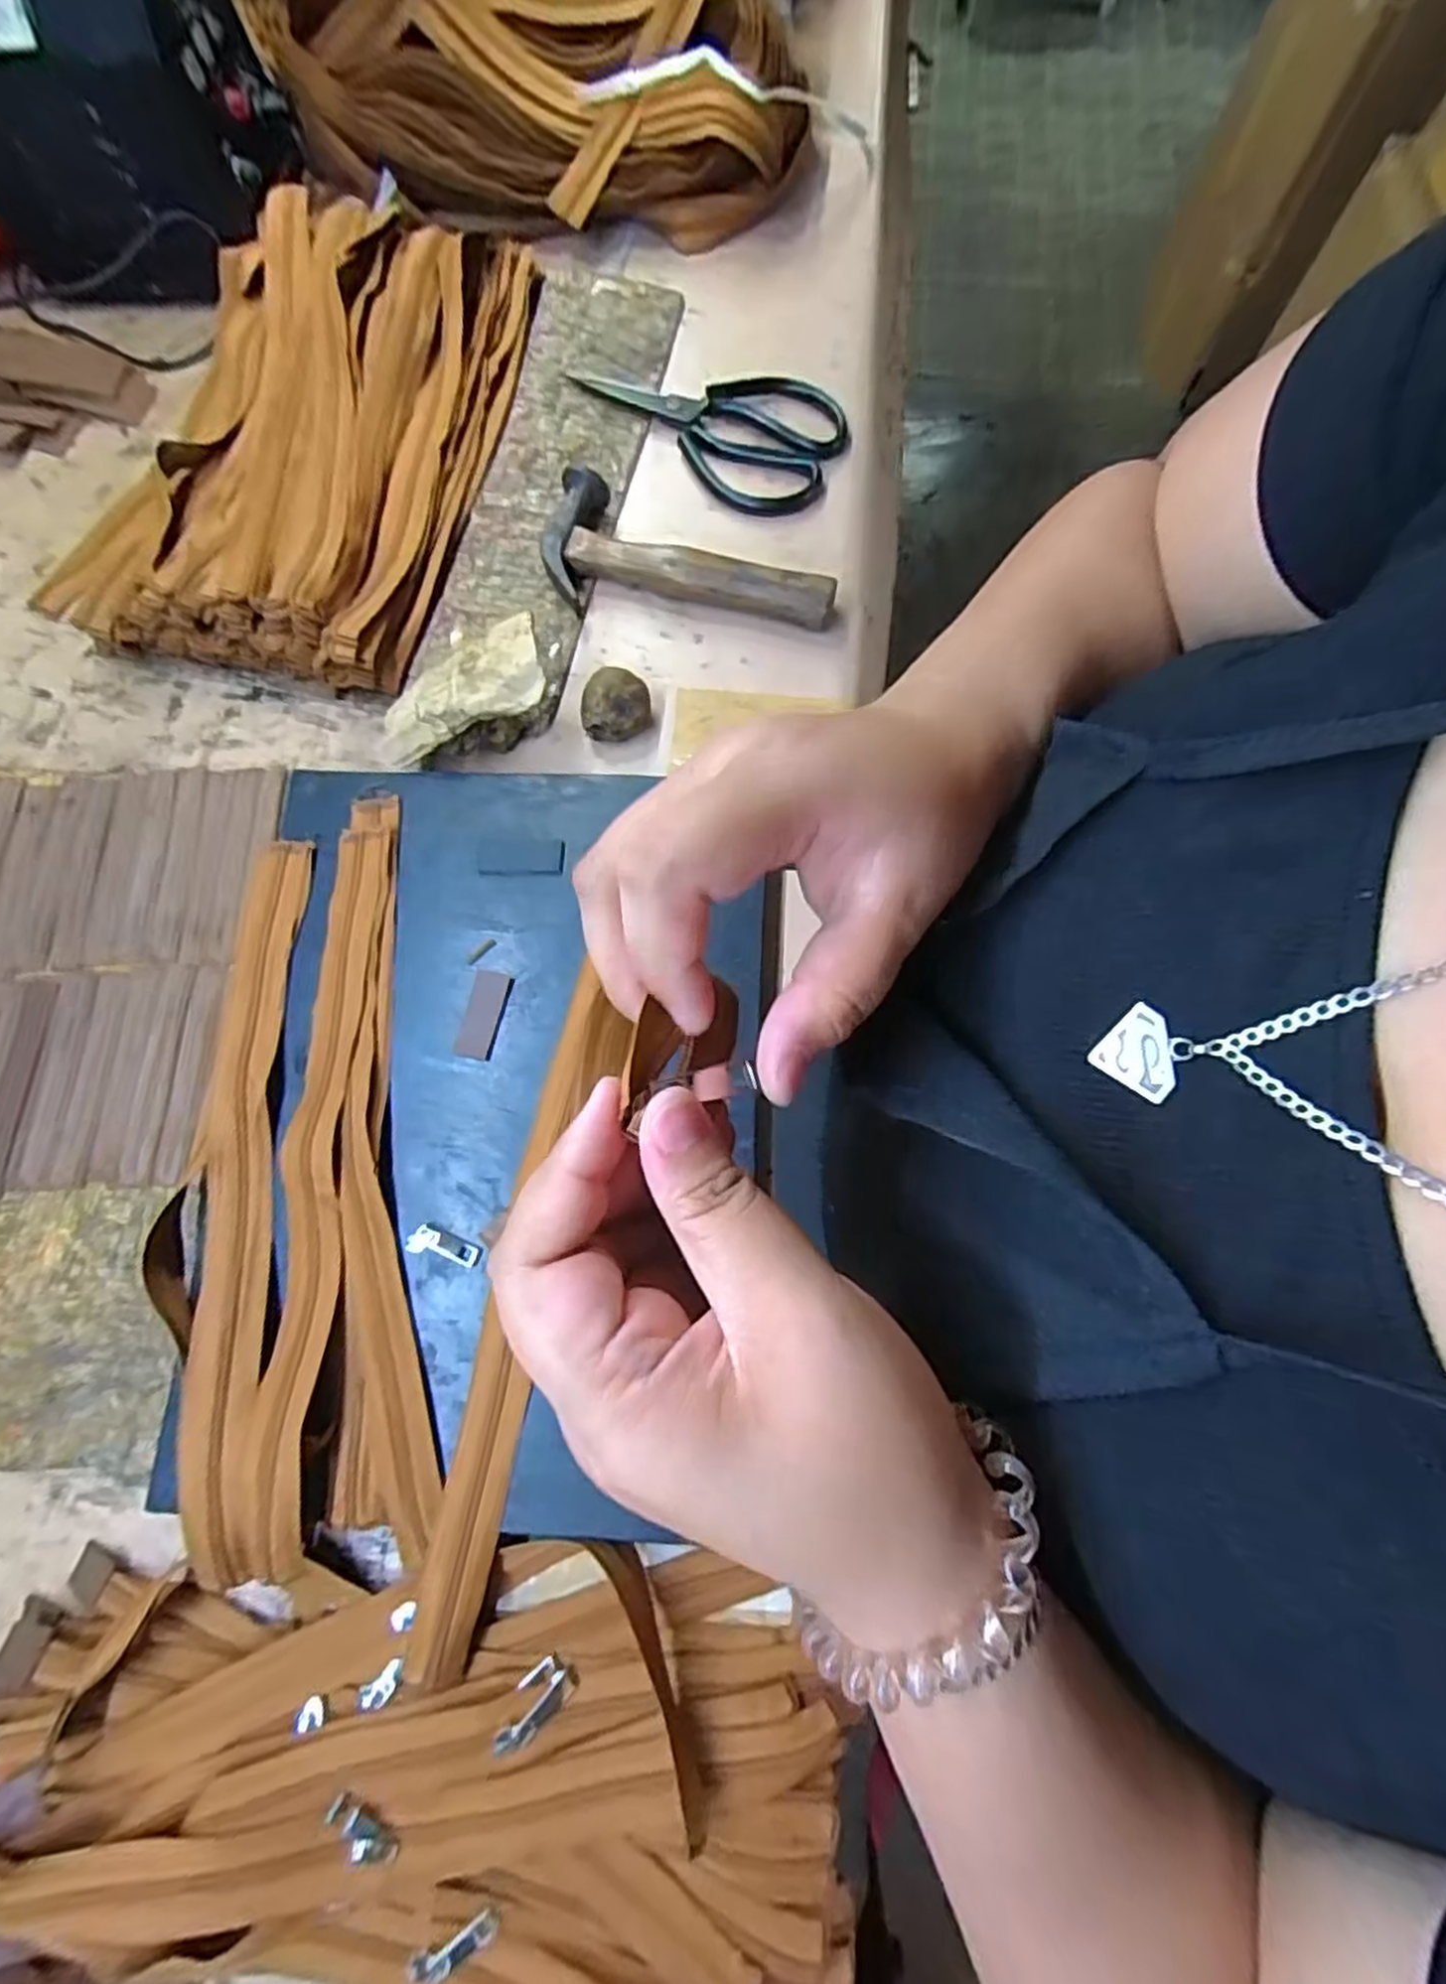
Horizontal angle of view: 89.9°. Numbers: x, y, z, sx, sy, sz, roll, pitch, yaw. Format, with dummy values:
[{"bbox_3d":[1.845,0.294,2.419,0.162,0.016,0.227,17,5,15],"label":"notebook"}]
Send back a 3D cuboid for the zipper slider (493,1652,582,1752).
[{"bbox_3d":[-0.089,0.335,0.341,0.019,0.005,0.041,43,65,11],"label":"zipper slider"}]

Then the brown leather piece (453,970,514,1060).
[{"bbox_3d":[-0.135,0.013,0.410,0.022,0.004,0.049,11,77,5],"label":"brown leather piece"}]

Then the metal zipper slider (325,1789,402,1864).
[{"bbox_3d":[-0.160,0.373,0.322,0.035,0.010,0.014,38,80,10],"label":"metal zipper slider"}]

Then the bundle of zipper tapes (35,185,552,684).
[{"bbox_3d":[-0.303,-0.405,0.510,0.271,0.051,0.389,12,77,5],"label":"bundle of zipper tapes"}]

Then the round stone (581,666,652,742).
[{"bbox_3d":[-0.067,-0.181,0.461,0.041,0.031,0.039,0,76,2],"label":"round stone"}]

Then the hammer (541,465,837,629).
[{"bbox_3d":[-0.021,-0.292,0.485,0.192,0.030,0.084,10,76,4],"label":"hammer"}]

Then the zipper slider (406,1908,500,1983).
[{"bbox_3d":[-0.119,0.421,0.319,0.038,0.005,0.014,-18,76,-17],"label":"zipper slider"}]

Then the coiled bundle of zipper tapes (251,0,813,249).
[{"bbox_3d":[-0.129,-0.686,0.543,0.380,0.109,0.168,5,76,3],"label":"coiled bundle of zipper tapes"}]

